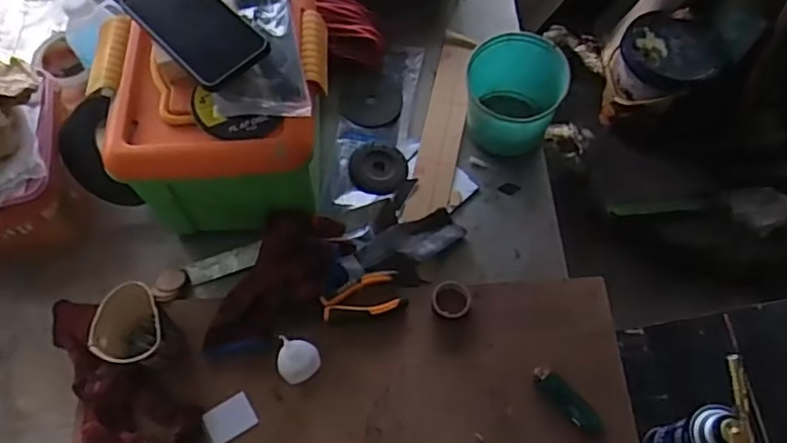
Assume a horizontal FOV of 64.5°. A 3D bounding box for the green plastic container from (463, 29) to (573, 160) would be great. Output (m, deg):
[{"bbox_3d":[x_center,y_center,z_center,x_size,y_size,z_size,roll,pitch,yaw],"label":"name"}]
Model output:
[{"bbox_3d":[0.157,-0.157,0.802,0.116,0.103,0.136,-11,65,-3],"label":"green plastic container"}]

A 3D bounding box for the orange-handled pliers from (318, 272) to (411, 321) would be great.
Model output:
[{"bbox_3d":[-0.036,0.087,0.717,0.094,0.013,0.050,-13,66,-6],"label":"orange-handled pliers"}]

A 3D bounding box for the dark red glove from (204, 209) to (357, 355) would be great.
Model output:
[{"bbox_3d":[-0.130,0.072,0.714,0.095,0.054,0.203,28,69,14],"label":"dark red glove"}]

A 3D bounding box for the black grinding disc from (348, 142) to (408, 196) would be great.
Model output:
[{"bbox_3d":[-0.020,-0.070,0.818,0.074,0.010,0.074,0,66,0],"label":"black grinding disc"}]

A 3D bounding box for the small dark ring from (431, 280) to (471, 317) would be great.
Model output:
[{"bbox_3d":[0.066,0.089,0.709,0.044,0.017,0.043,0,66,0],"label":"small dark ring"}]

